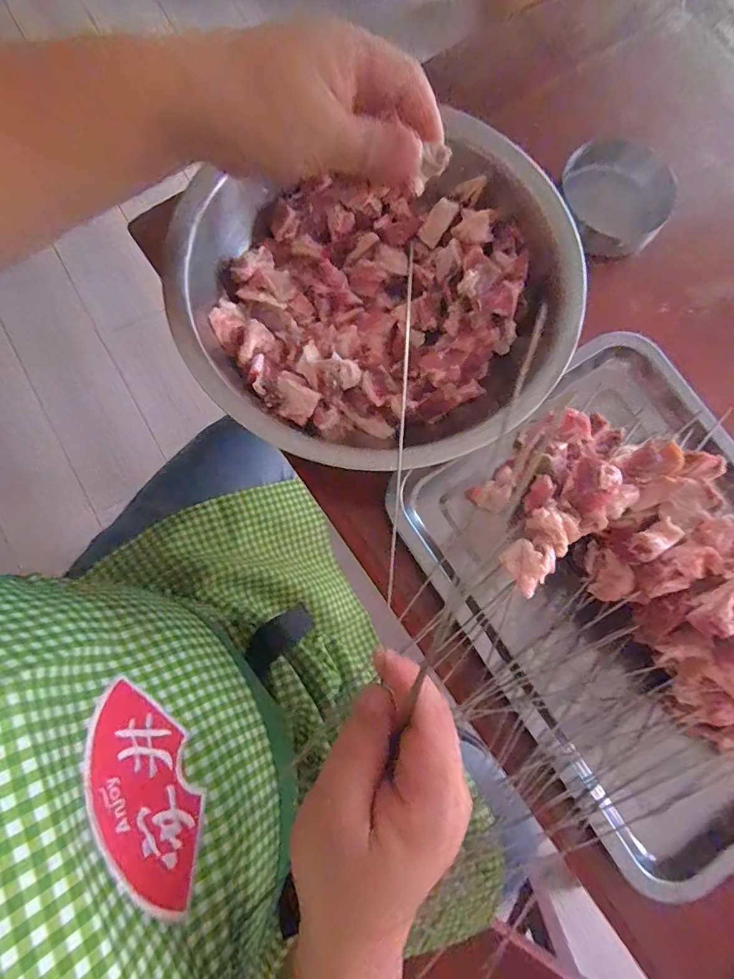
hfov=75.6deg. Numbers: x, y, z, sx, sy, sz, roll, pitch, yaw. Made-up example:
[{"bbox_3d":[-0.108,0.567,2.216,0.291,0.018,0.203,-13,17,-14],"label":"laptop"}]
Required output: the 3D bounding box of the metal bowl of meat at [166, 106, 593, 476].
[{"bbox_3d":[0.011,-0.151,0.371,0.292,0.077,0.261,-15,79,-4],"label":"metal bowl of meat"}]

